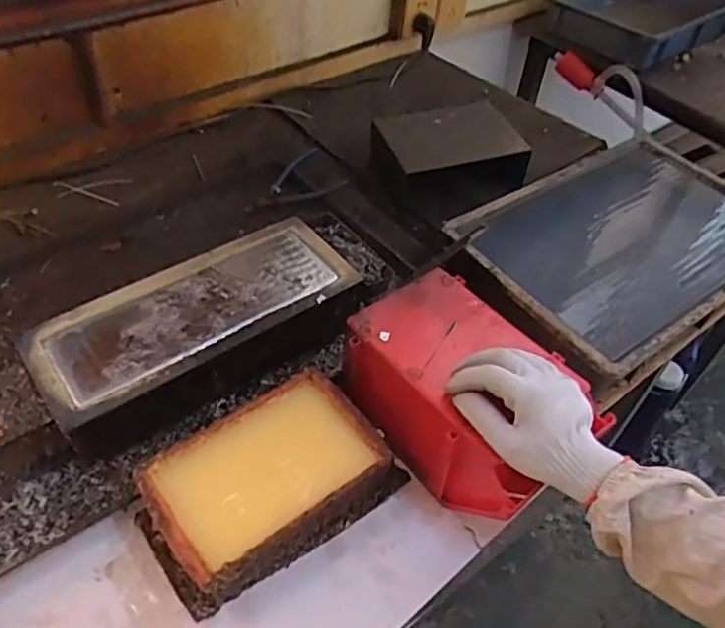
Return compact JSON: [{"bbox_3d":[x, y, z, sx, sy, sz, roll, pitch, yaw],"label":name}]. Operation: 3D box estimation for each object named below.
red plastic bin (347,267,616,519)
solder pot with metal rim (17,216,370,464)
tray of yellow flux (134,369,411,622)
[{"bbox_3d":[0.101,0.077,0.609,0.149,0.101,0.230,-31,57,-28],"label":"red plastic bin"},{"bbox_3d":[-0.175,0.022,0.686,0.345,0.093,0.153,-26,54,-25],"label":"solder pot with metal rim"},{"bbox_3d":[-0.086,0.157,0.574,0.228,0.067,0.133,-28,55,-26],"label":"tray of yellow flux"}]

